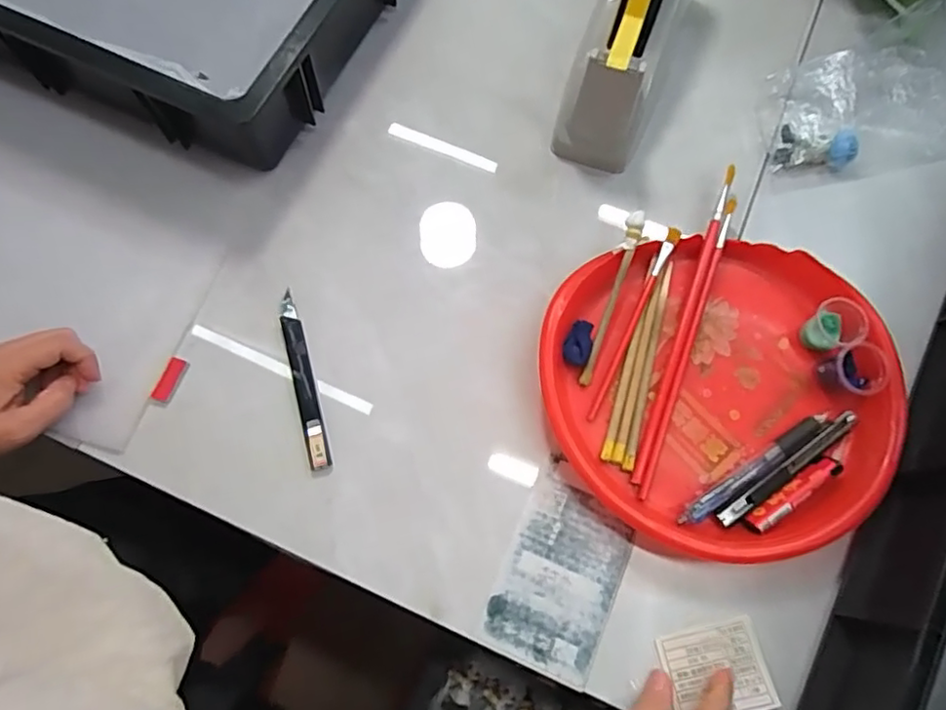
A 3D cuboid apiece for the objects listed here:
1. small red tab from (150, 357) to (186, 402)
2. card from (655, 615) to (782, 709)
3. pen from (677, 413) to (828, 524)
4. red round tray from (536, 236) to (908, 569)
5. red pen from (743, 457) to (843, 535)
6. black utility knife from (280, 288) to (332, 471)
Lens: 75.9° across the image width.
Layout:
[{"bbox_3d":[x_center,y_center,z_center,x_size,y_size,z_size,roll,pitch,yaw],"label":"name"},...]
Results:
[{"bbox_3d":[-0.230,0.018,0.459,0.015,0.004,0.033,18,74,4],"label":"small red tab"},{"bbox_3d":[0.162,0.209,0.402,0.068,0.010,0.054,-13,74,-5],"label":"card"},{"bbox_3d":[0.201,0.082,0.432,0.129,0.007,0.015,-32,77,-10],"label":"pen"},{"bbox_3d":[0.180,0.023,0.447,0.234,0.041,0.232,0,73,-1],"label":"red round tray"},{"bbox_3d":[0.226,0.098,0.427,0.081,0.009,0.016,-32,76,-10],"label":"red pen"},{"bbox_3d":[-0.129,0.017,0.457,0.016,0.010,0.139,-15,74,-5],"label":"black utility knife"}]

